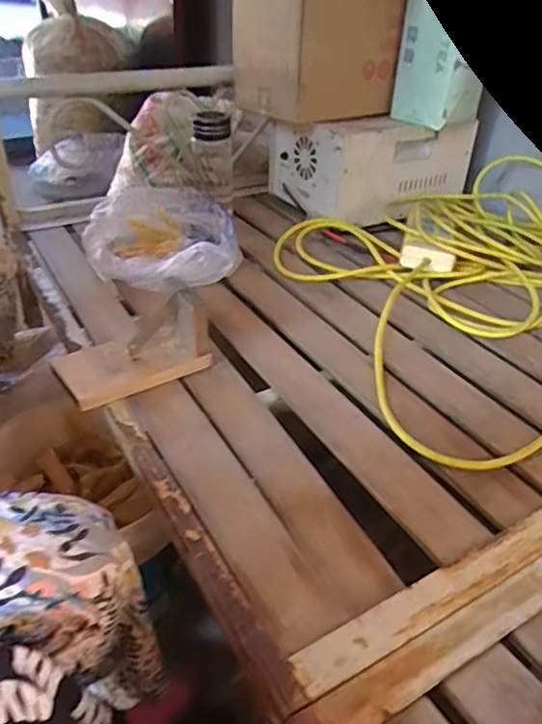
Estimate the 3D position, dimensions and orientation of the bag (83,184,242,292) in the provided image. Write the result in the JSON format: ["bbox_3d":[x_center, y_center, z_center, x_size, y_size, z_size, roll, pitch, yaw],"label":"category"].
[{"bbox_3d":[-0.173,-0.200,0.907,0.227,0.060,0.289,-7,38,-14],"label":"bag"}]

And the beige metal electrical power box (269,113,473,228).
[{"bbox_3d":[0.184,-0.392,1.080,0.299,0.149,0.240,-17,41,-26],"label":"beige metal electrical power box"}]

